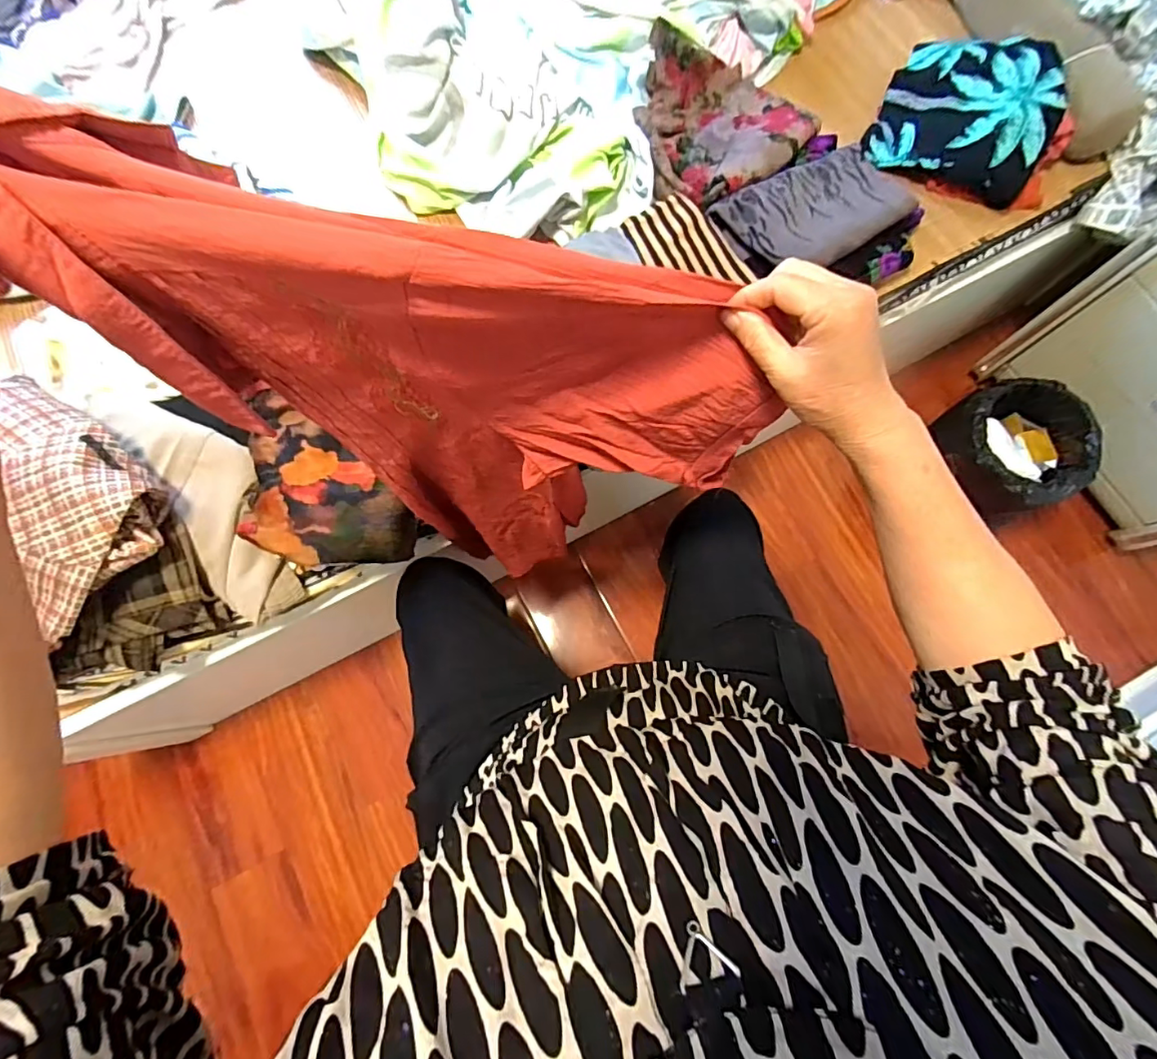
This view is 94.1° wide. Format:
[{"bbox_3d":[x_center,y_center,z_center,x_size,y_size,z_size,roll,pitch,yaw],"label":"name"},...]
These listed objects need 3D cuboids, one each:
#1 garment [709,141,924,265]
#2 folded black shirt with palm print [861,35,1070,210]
[{"bbox_3d":[0.342,-0.457,0.760,0.262,0.038,0.161,-34,77,-8],"label":"garment"},{"bbox_3d":[0.606,-0.649,0.838,0.243,0.090,0.235,24,77,7],"label":"folded black shirt with palm print"}]

